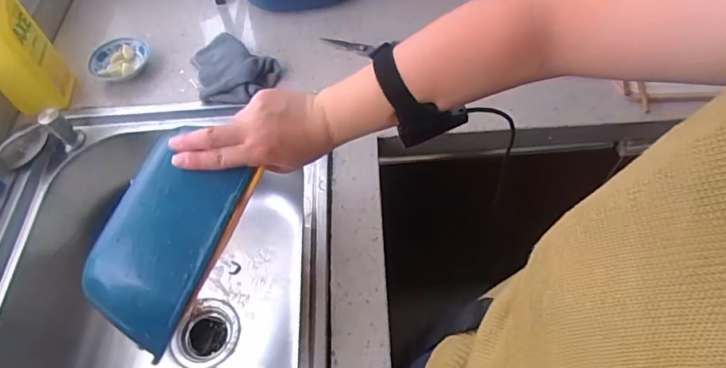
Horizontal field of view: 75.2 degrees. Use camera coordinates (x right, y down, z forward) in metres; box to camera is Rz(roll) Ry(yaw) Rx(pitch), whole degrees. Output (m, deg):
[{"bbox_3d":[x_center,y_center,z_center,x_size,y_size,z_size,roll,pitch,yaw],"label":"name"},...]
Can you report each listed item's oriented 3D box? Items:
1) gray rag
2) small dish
[{"bbox_3d":[-0.217,-0.180,0.742,0.145,0.035,0.116,35,66,23],"label":"gray rag"},{"bbox_3d":[-0.396,-0.201,0.765,0.082,0.022,0.090,-2,58,3],"label":"small dish"}]

